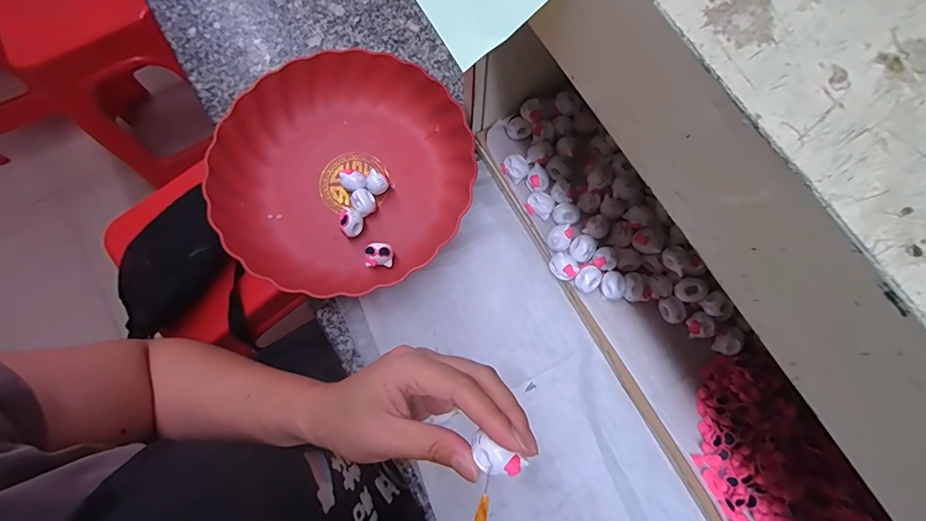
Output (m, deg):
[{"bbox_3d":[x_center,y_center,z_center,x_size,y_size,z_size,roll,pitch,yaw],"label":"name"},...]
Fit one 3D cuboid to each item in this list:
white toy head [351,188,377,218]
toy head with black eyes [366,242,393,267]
[{"bbox_3d":[-0.096,-0.056,0.412,0.021,0.022,0.026,-29,77,-6],"label":"white toy head"},{"bbox_3d":[-0.079,-0.005,0.395,0.024,0.020,0.019,-1,76,1],"label":"toy head with black eyes"}]

